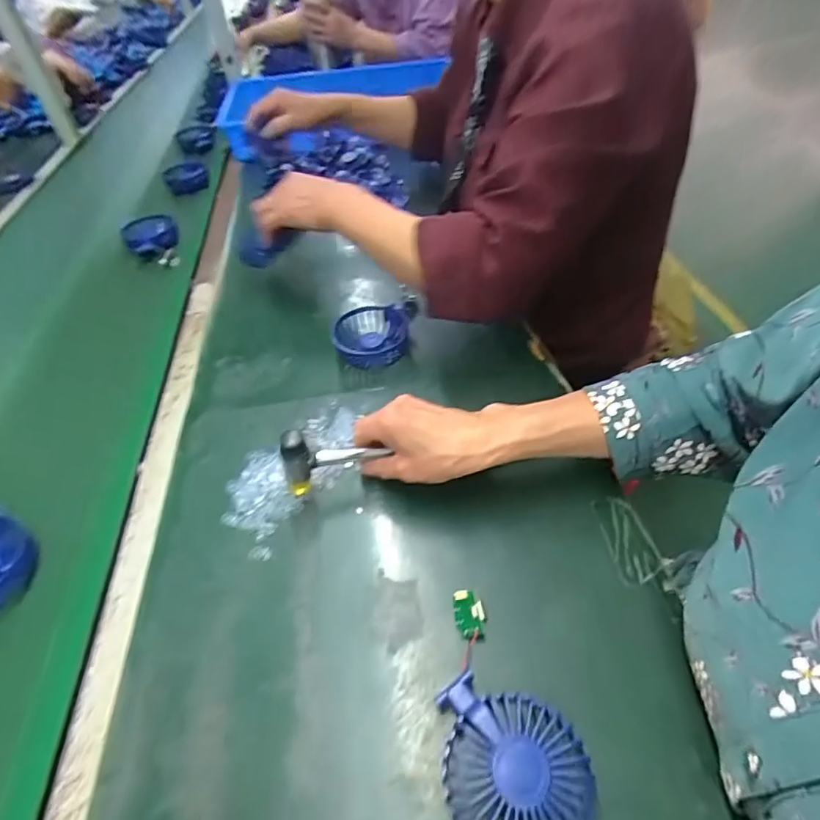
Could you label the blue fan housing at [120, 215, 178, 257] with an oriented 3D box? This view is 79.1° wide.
[{"bbox_3d":[-0.429,-0.290,0.827,0.085,0.039,0.089,-28,49,-19],"label":"blue fan housing"}]

